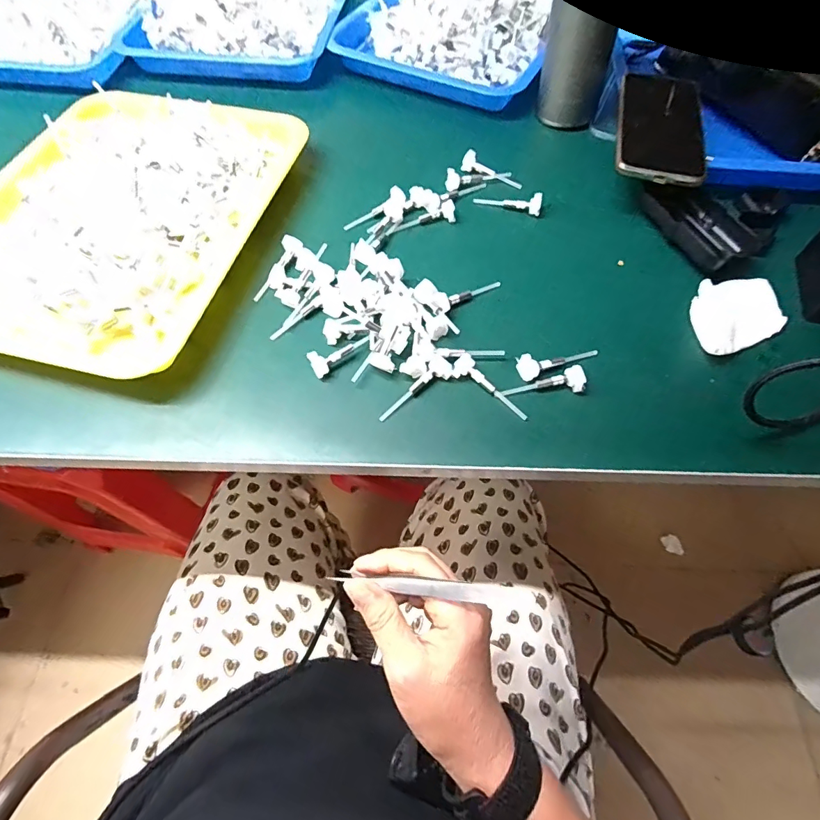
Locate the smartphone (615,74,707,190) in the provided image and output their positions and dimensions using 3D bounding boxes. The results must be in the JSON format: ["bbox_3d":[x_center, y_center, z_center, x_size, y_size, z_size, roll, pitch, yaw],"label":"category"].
[{"bbox_3d":[0.238,-0.275,0.420,0.075,0.007,0.176,12,62,8],"label":"smartphone"}]

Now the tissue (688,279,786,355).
[{"bbox_3d":[0.263,-0.074,0.352,0.071,0.011,0.071,1,63,1],"label":"tissue"}]

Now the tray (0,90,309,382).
[{"bbox_3d":[-0.267,-0.183,0.396,0.241,0.039,0.316,16,64,8],"label":"tray"}]

